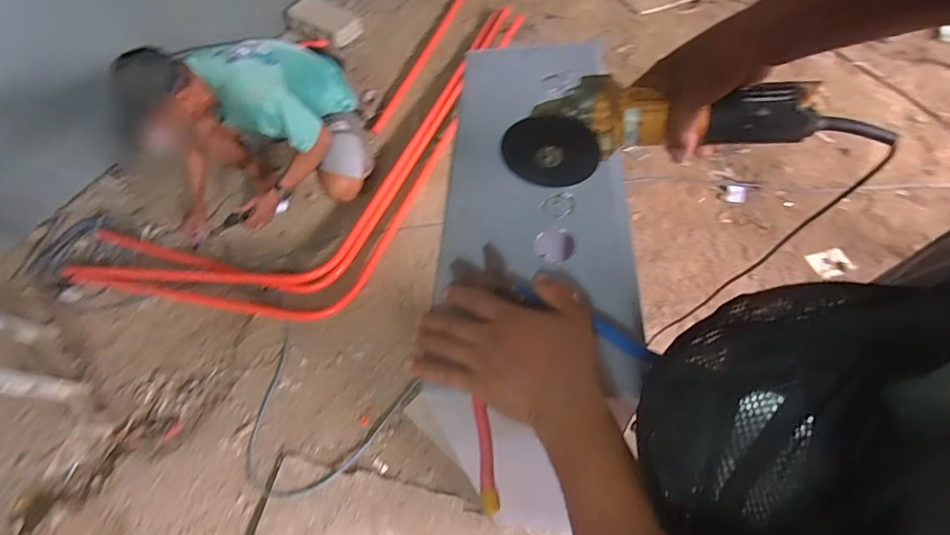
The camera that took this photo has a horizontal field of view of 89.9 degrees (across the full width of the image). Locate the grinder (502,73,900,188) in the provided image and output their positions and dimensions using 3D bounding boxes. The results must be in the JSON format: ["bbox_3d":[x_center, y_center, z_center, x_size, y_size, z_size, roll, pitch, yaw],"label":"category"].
[{"bbox_3d":[0.207,-0.143,0.482,0.350,0.084,0.078,0,52,14],"label":"grinder"}]

